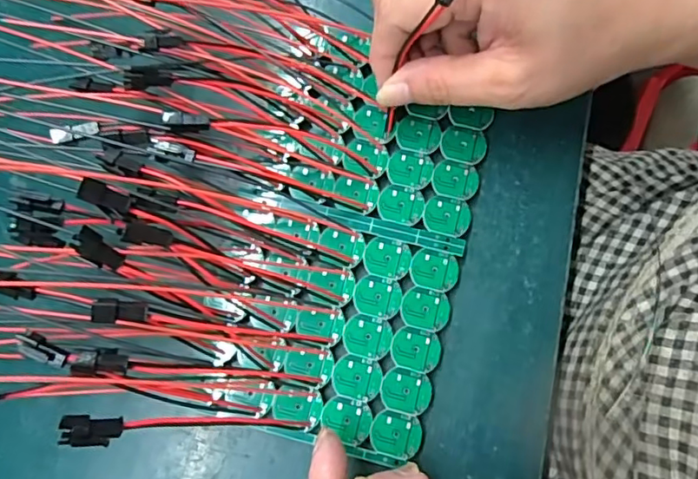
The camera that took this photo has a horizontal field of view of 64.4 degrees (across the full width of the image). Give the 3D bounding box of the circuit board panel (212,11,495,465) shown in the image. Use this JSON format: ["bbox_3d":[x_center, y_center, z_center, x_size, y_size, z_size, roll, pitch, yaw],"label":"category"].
[{"bbox_3d":[0.004,-0.007,0.258,0.099,0.009,0.192,13,77,4],"label":"circuit board panel"}]

